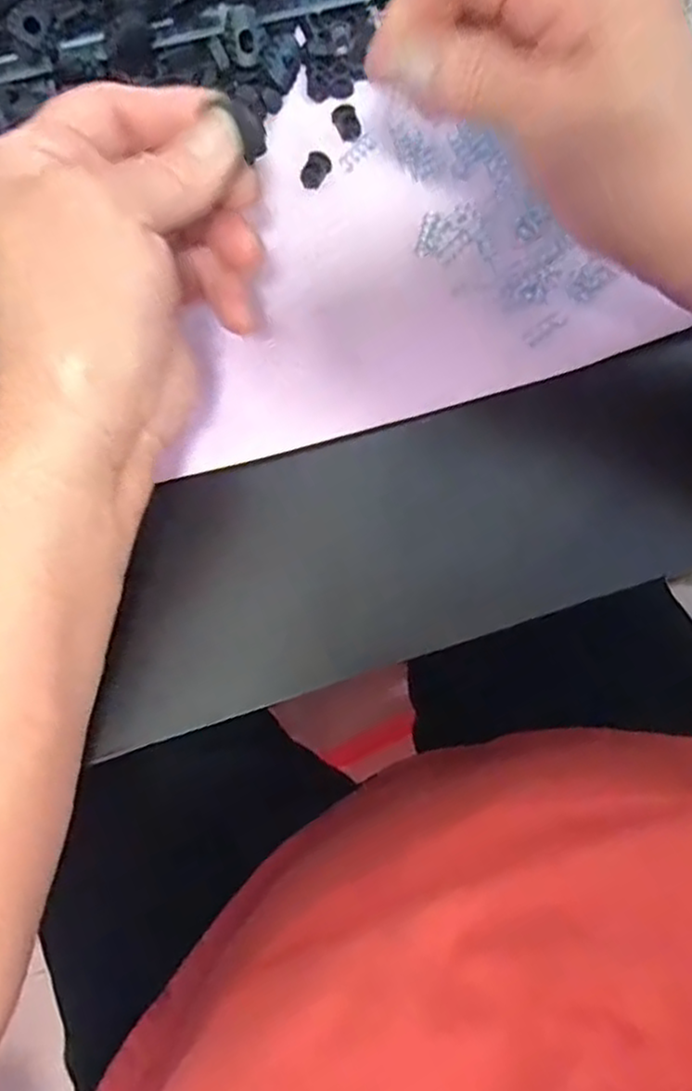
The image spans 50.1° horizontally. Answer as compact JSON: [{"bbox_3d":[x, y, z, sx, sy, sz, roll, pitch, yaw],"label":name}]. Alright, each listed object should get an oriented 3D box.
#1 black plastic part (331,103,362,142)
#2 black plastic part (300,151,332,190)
[{"bbox_3d":[0.000,-0.183,0.320,0.010,0.004,0.014,-19,78,-5],"label":"black plastic part"},{"bbox_3d":[-0.013,-0.161,0.314,0.009,0.006,0.017,31,79,7],"label":"black plastic part"}]

